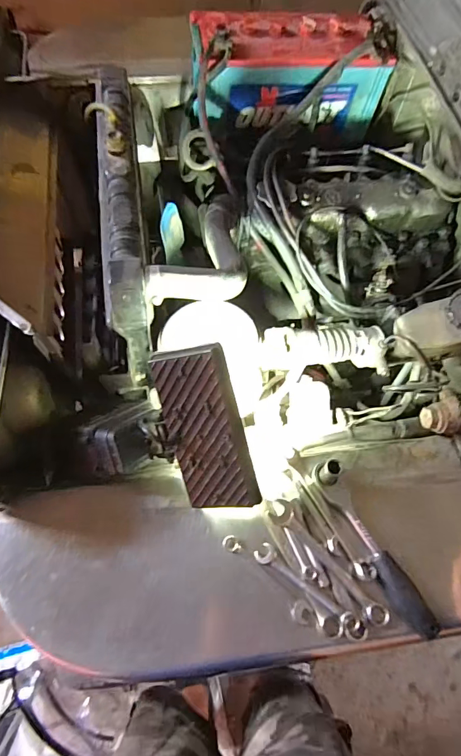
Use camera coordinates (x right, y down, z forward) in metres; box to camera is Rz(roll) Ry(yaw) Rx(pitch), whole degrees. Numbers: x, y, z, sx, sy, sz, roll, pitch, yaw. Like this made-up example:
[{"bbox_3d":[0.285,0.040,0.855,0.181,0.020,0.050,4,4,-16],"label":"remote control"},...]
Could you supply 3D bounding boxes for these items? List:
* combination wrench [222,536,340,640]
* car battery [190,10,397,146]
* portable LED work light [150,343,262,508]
[{"bbox_3d":[0.066,0.267,0.544,0.180,0.012,0.026,37,73,13],"label":"combination wrench"},{"bbox_3d":[0.131,-0.629,0.914,0.401,0.215,0.207,-7,68,-3],"label":"car battery"},{"bbox_3d":[-0.031,0.066,0.525,0.097,0.019,0.210,-10,104,23],"label":"portable LED work light"}]

